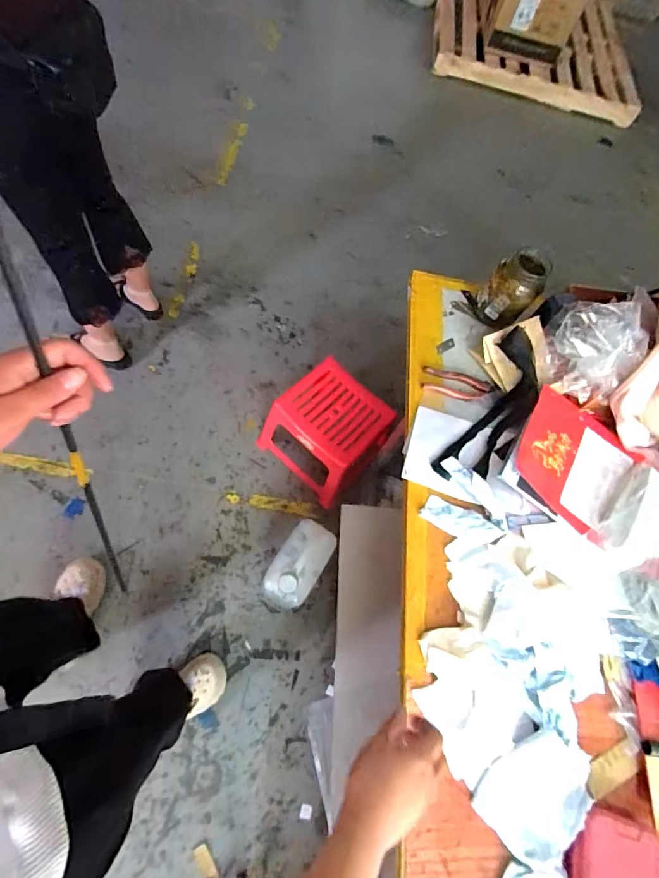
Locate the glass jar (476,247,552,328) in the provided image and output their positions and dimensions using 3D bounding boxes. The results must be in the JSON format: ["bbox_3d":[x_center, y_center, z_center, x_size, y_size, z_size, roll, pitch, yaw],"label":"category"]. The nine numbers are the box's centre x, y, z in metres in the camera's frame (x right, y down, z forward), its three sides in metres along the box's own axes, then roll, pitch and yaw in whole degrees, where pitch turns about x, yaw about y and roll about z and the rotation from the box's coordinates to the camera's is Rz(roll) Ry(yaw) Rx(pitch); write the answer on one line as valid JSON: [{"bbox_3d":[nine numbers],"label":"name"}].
[{"bbox_3d":[0.322,-0.264,0.773,0.084,0.129,0.077,4,66,-8],"label":"glass jar"}]

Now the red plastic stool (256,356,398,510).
[{"bbox_3d":[-0.011,-0.020,1.347,0.322,0.257,0.285,43,66,10],"label":"red plastic stool"}]

